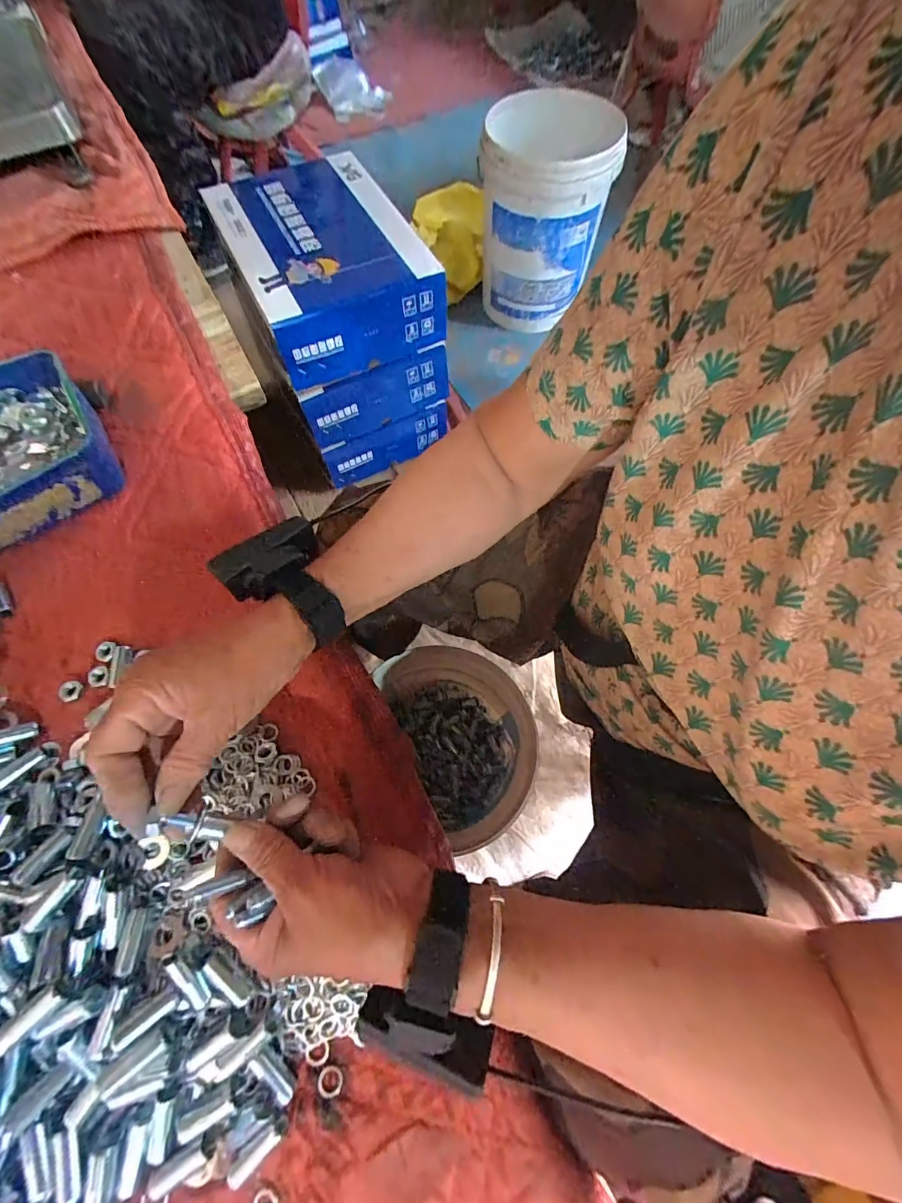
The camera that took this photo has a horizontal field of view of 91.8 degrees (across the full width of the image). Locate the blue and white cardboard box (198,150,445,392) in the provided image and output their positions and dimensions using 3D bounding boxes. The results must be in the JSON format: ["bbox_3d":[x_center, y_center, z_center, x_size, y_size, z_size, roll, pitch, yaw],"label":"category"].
[{"bbox_3d":[-0.207,-0.599,0.778,0.326,0.117,0.393,-22,68,-9],"label":"blue and white cardboard box"}]

